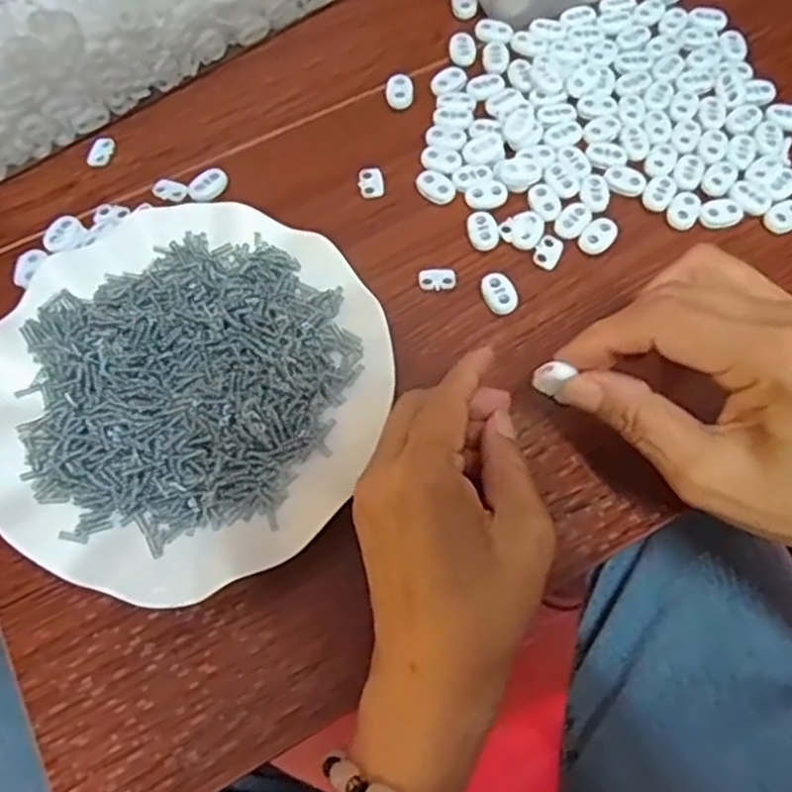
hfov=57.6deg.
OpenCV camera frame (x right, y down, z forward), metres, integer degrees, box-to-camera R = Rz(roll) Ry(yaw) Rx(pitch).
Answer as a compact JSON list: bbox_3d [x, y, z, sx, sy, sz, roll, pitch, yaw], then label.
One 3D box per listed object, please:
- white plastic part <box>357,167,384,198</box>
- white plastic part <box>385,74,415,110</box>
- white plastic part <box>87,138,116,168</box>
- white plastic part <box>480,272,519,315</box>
[{"bbox_3d":[-0.014,-0.117,0.394,0.013,0.004,0.019,-10,67,-4],"label":"white plastic part"},{"bbox_3d":[0.002,-0.176,0.417,0.016,0.004,0.023,-8,67,-2],"label":"white plastic part"},{"bbox_3d":[-0.167,-0.138,0.407,0.012,0.004,0.020,13,67,6],"label":"white plastic part"},{"bbox_3d":[0.052,-0.051,0.361,0.015,0.006,0.022,-25,69,-10],"label":"white plastic part"}]

